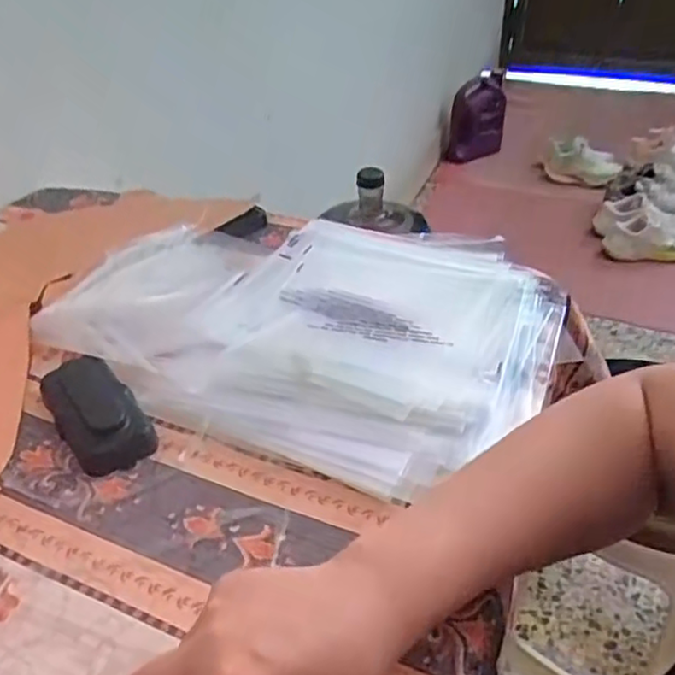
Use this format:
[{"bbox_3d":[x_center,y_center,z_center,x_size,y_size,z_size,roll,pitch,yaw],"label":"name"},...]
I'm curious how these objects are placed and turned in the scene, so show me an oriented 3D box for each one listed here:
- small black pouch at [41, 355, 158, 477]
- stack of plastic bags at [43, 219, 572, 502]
[{"bbox_3d":[-0.168,0.050,0.472,0.051,0.030,0.097,-25,45,-27],"label":"small black pouch"},{"bbox_3d":[-0.012,-0.030,0.564,0.364,0.045,0.307,17,42,20],"label":"stack of plastic bags"}]

